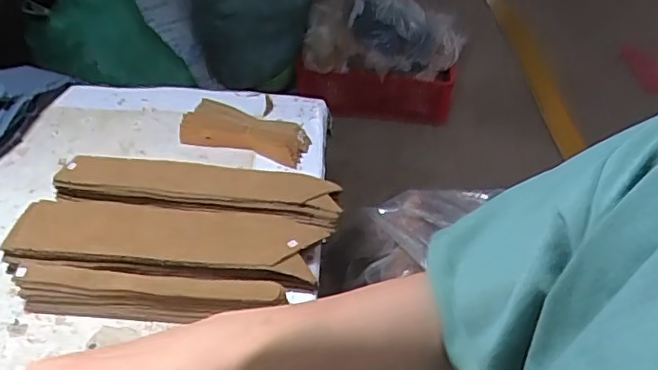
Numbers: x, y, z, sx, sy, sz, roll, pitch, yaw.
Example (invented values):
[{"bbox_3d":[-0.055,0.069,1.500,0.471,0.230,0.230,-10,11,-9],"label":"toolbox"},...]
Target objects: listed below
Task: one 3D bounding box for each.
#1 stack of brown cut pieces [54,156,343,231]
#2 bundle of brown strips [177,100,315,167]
[{"bbox_3d":[-0.112,0.009,0.503,0.240,0.034,0.053,5,39,0],"label":"stack of brown cut pieces"},{"bbox_3d":[-0.087,-0.058,0.598,0.134,0.024,0.063,13,40,10],"label":"bundle of brown strips"}]

